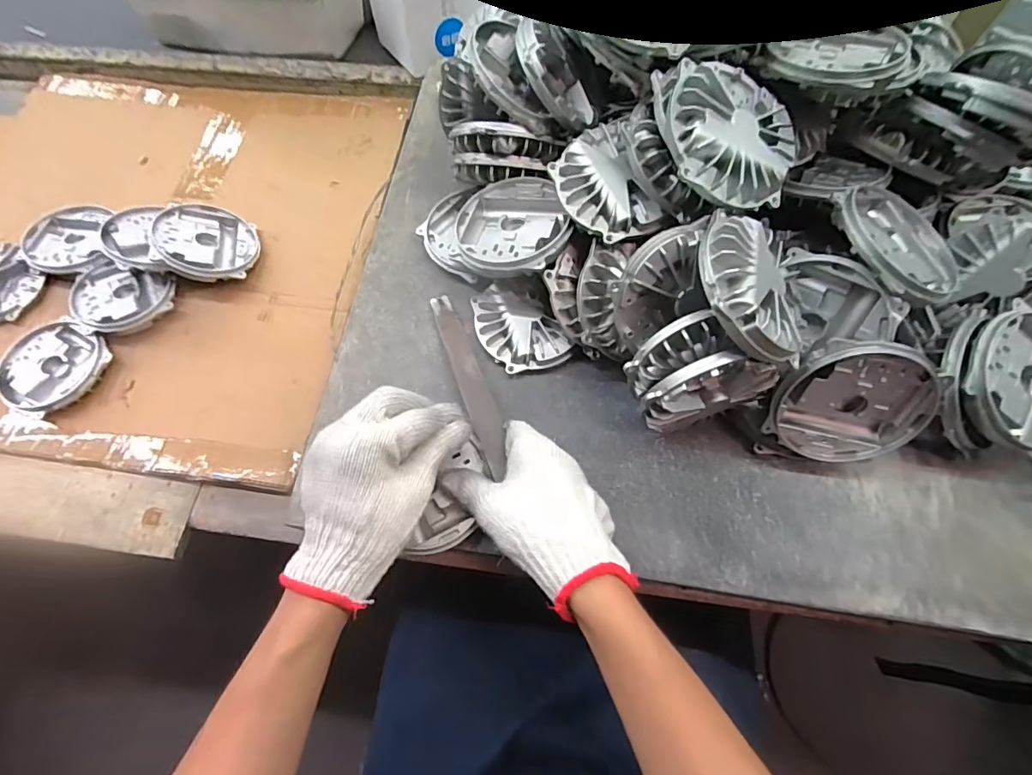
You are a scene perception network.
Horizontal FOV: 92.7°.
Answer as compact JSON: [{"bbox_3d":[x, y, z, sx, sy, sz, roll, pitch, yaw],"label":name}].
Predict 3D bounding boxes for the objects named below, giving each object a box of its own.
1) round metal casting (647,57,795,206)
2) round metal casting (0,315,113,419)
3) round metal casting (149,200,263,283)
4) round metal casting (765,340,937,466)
[{"bbox_3d":[0.158,-0.188,0.368,0.111,0.041,0.111,7,70,-19],"label":"round metal casting"},{"bbox_3d":[-0.519,-0.025,0.550,0.119,0.019,0.108,29,71,14],"label":"round metal casting"},{"bbox_3d":[-0.368,-0.176,0.589,0.105,0.015,0.117,1,57,-32],"label":"round metal casting"},{"bbox_3d":[0.256,0.007,0.384,0.106,0.111,0.034,6,39,4],"label":"round metal casting"}]

